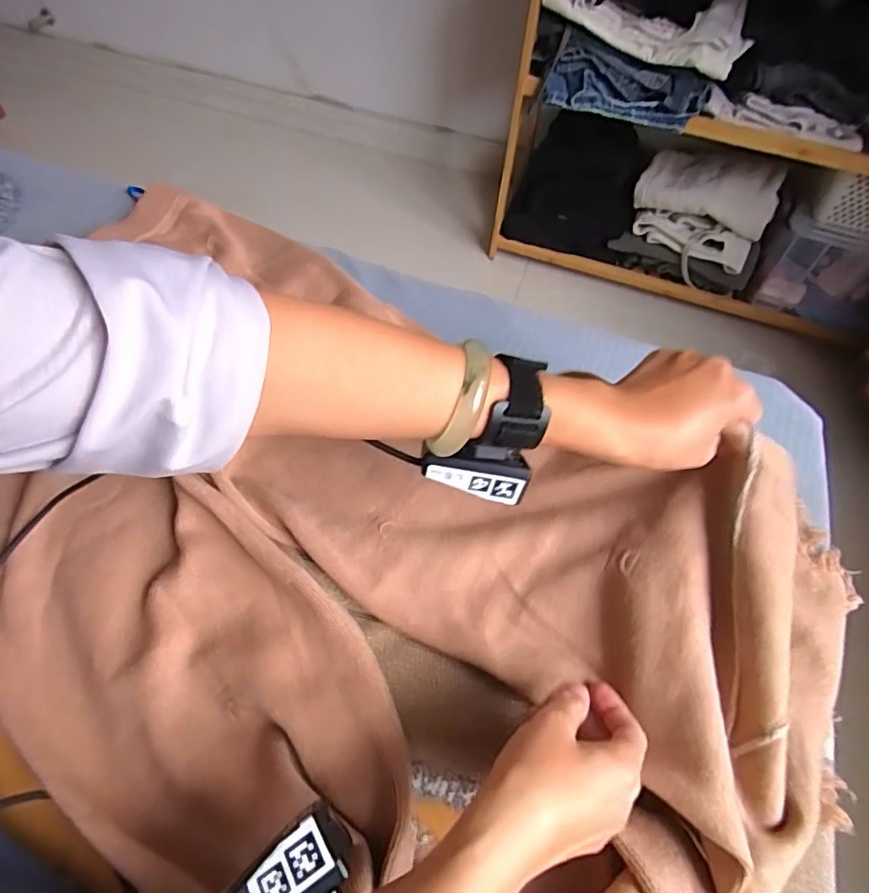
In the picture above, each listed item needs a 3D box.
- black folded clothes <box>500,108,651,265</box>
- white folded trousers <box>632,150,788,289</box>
[{"bbox_3d":[0.334,-0.616,1.295,0.279,0.208,0.215,15,59,6],"label":"black folded clothes"},{"bbox_3d":[0.583,-0.528,1.203,0.278,0.152,0.193,27,61,13],"label":"white folded trousers"}]

